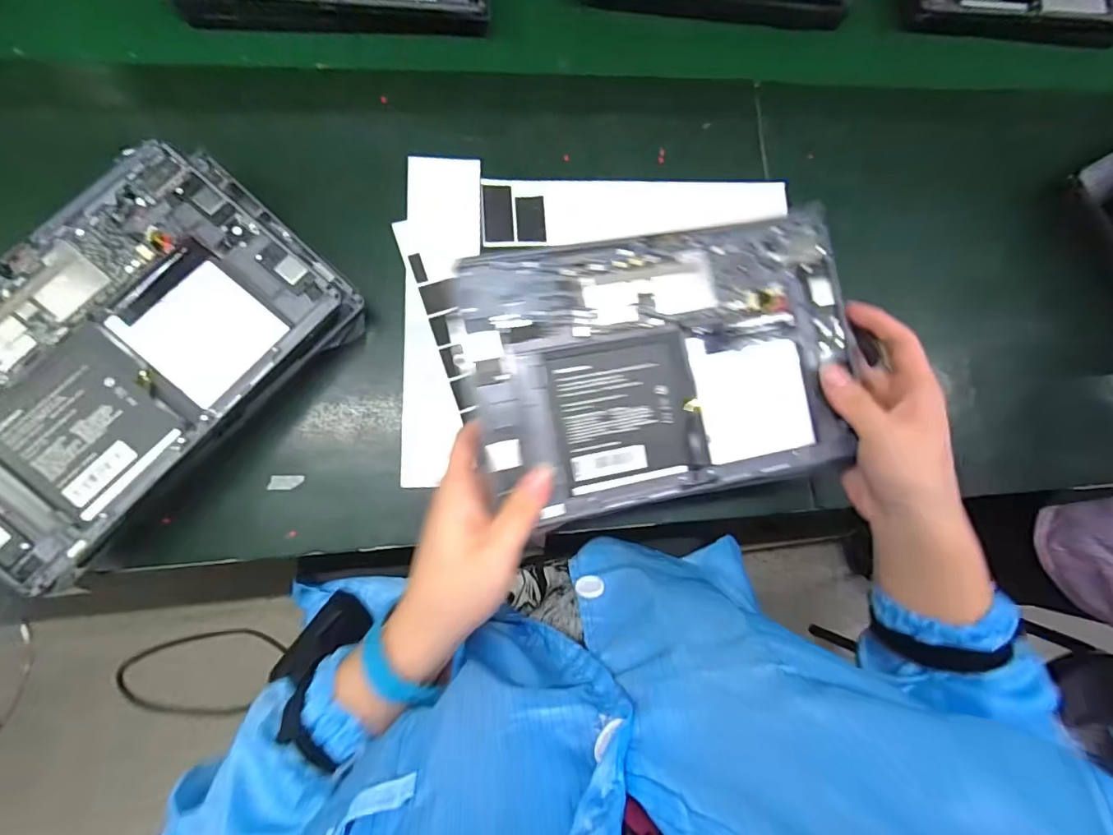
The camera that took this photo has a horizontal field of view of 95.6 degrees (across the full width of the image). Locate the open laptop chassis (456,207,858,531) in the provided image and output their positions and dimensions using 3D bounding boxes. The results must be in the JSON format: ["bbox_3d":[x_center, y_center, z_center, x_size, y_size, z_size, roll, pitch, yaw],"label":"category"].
[{"bbox_3d":[0.075,-0.036,0.325,0.254,0.016,0.167,-12,86,-7],"label":"open laptop chassis"}]

